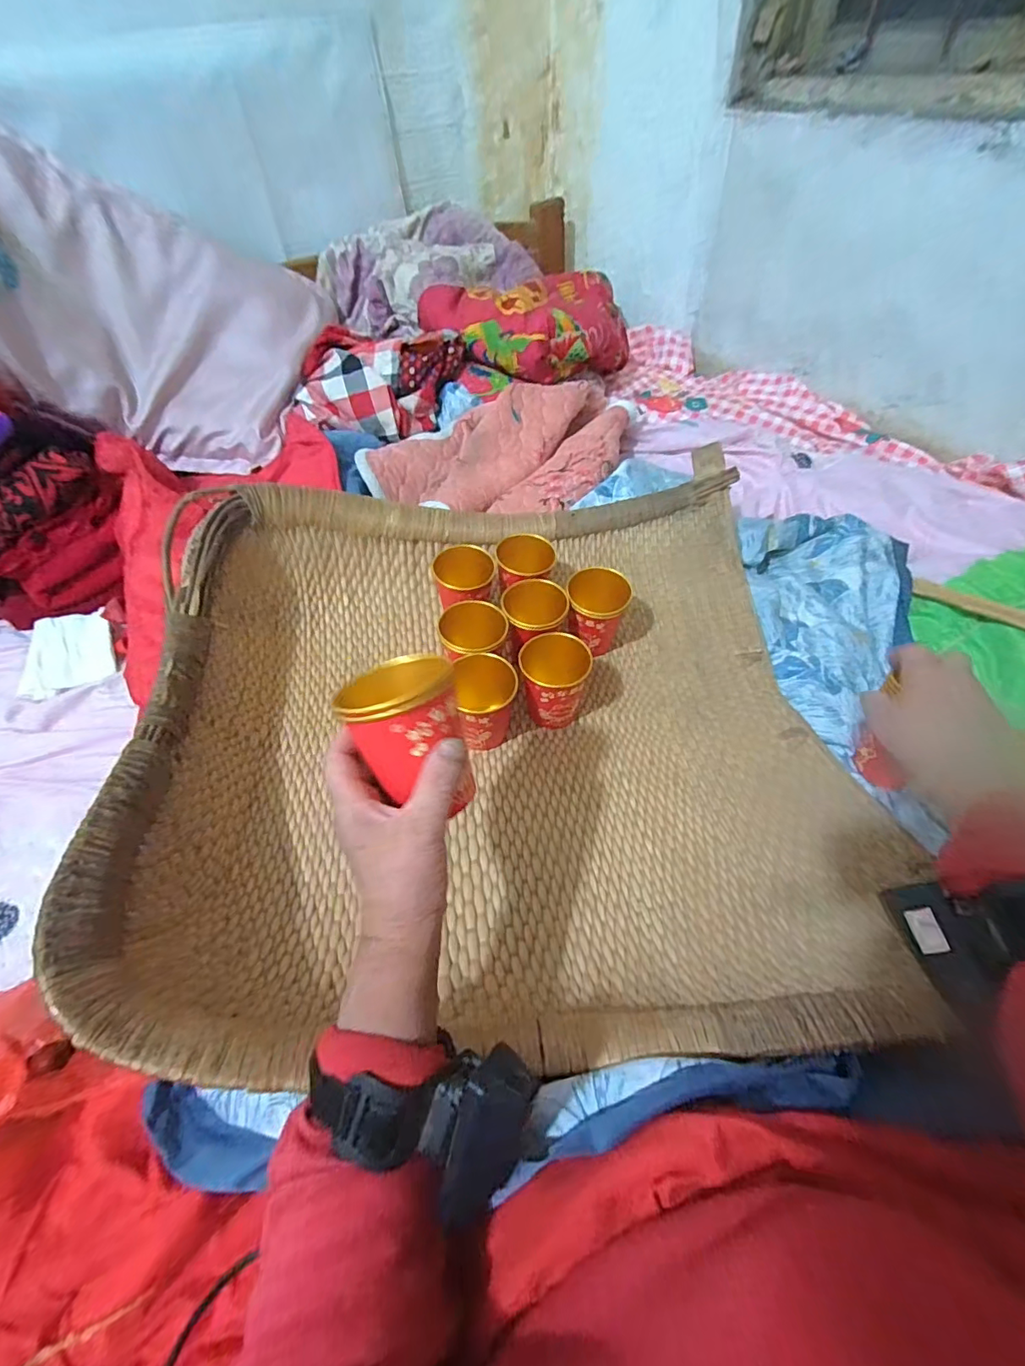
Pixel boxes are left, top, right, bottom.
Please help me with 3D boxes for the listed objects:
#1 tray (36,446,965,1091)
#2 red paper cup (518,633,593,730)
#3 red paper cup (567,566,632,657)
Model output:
[{"bbox_3d":[0.009,0.000,0.495,0.593,0.171,0.593,-8,51,-3],"label":"tray"},{"bbox_3d":[0.045,0.003,0.536,0.070,0.094,0.063,4,52,7],"label":"red paper cup"},{"bbox_3d":[0.097,-0.075,0.591,0.068,0.100,0.063,-2,51,2],"label":"red paper cup"}]

